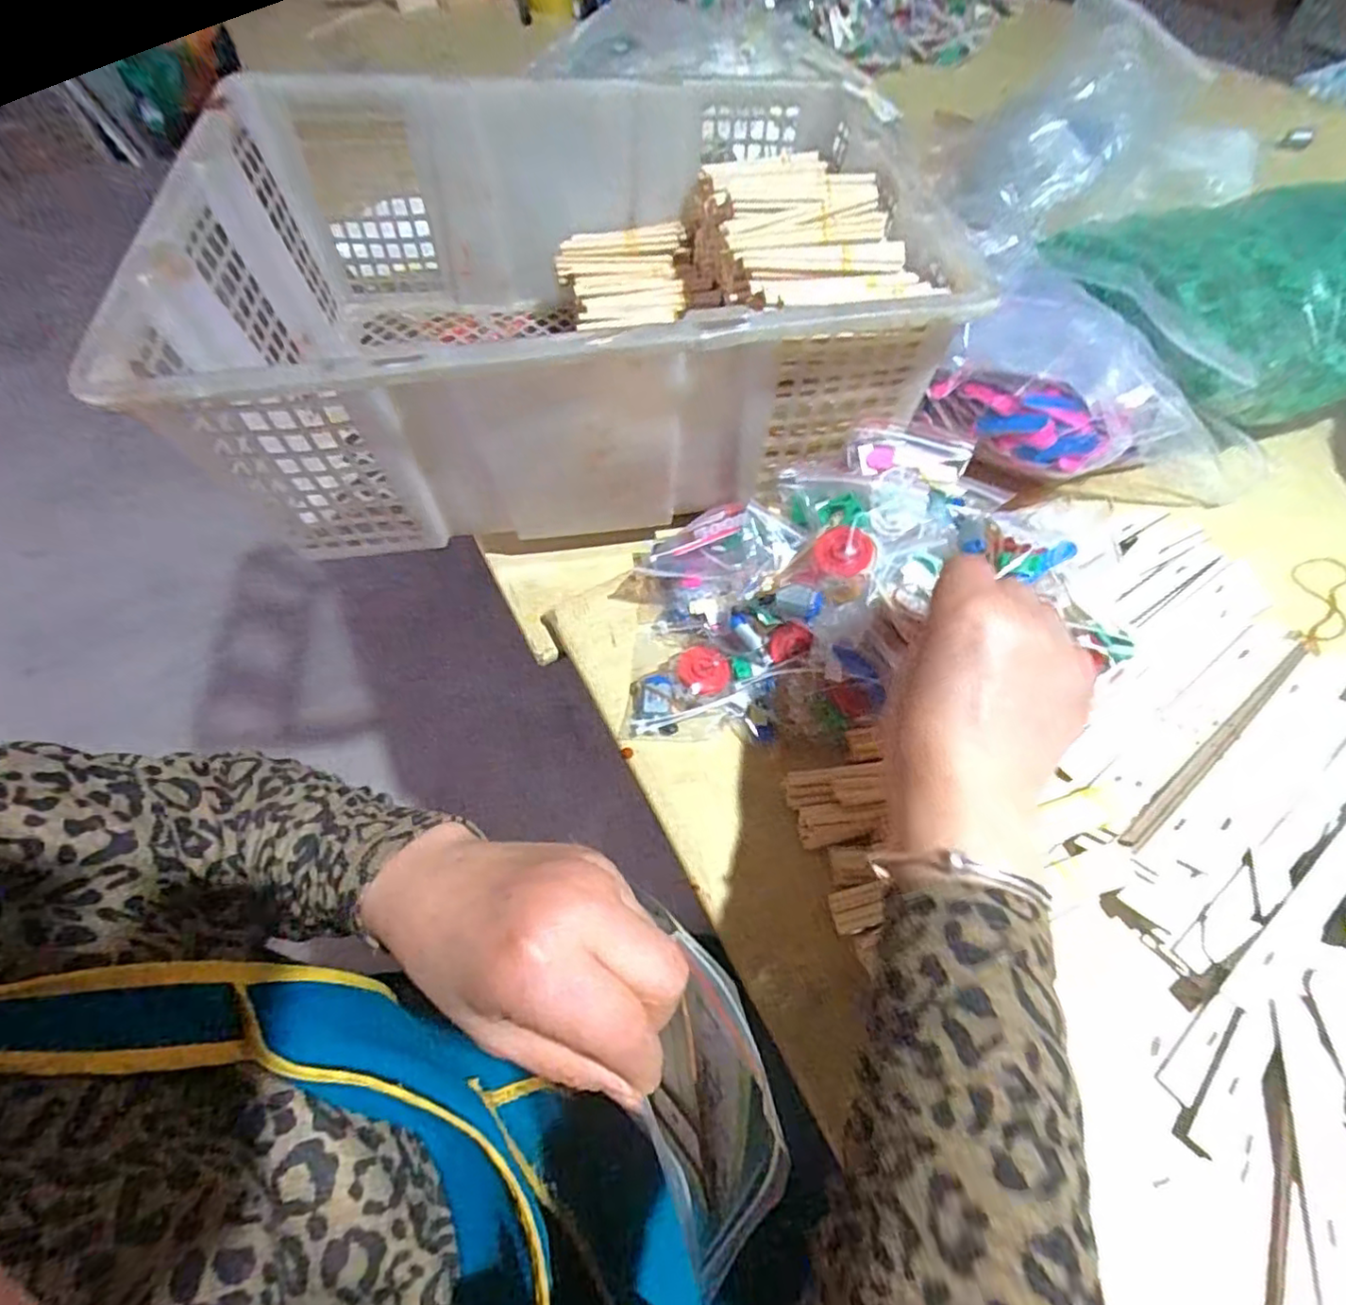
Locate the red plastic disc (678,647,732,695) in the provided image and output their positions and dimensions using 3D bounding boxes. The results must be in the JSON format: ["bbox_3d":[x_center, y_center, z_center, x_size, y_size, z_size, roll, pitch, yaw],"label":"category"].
[{"bbox_3d":[0.020,0.012,0.413,0.035,0.011,0.028,32,67,19],"label":"red plastic disc"}]

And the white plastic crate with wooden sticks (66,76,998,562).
[{"bbox_3d":[-0.078,-0.294,0.488,0.455,0.163,0.415,-8,61,-2],"label":"white plastic crate with wooden sticks"}]

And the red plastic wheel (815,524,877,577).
[{"bbox_3d":[0.101,-0.060,0.379,0.033,0.008,0.033,-4,72,13],"label":"red plastic wheel"}]

